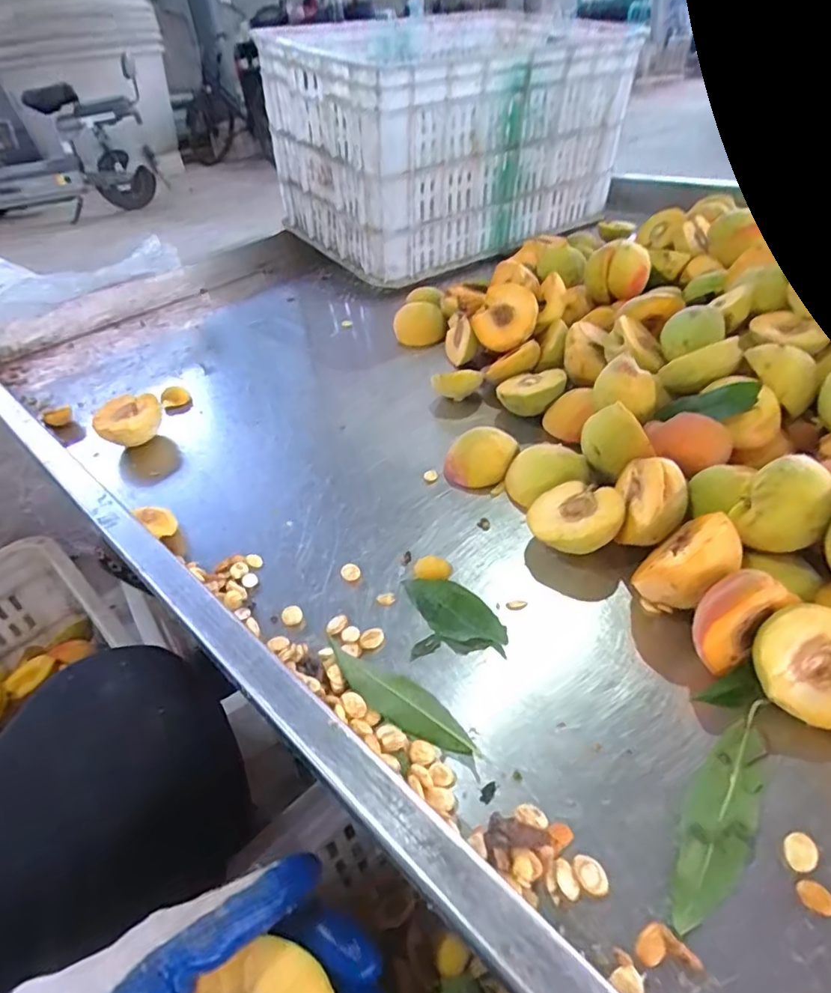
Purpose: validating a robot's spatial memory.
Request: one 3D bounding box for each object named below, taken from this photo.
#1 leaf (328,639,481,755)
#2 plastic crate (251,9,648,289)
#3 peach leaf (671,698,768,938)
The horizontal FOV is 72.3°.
[{"bbox_3d":[-0.012,0.115,0.330,0.106,0.008,0.028,21,46,30],"label":"leaf"},{"bbox_3d":[0.050,-0.660,1.032,0.586,0.318,0.430,-29,44,-26],"label":"plastic crate"},{"bbox_3d":[0.146,0.145,0.269,0.028,0.005,0.115,18,45,28],"label":"peach leaf"}]

